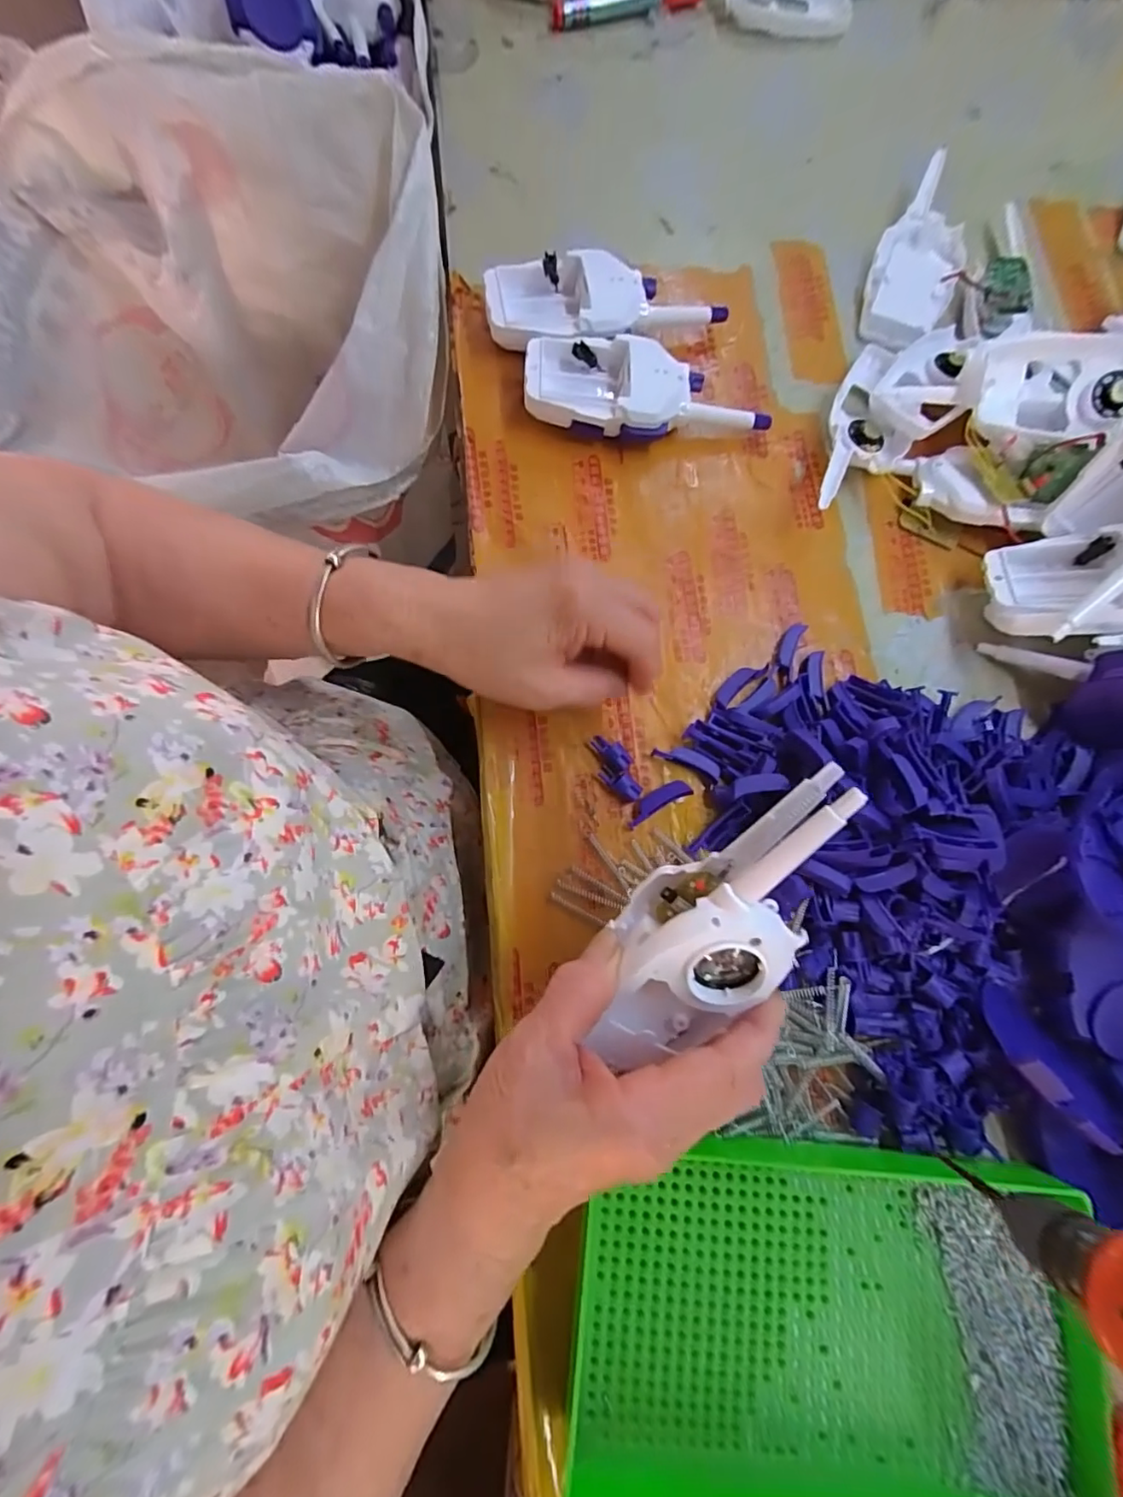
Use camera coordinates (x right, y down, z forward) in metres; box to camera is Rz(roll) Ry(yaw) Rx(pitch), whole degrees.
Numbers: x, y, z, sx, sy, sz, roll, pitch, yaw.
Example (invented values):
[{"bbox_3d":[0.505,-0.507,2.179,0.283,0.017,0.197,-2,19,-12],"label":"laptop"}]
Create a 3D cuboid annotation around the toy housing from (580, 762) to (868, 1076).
[{"bbox_3d":[0.065,0.072,0.227,0.062,0.029,0.148,33,108,8],"label":"toy housing"}]

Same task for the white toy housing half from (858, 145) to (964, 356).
[{"bbox_3d":[0.272,-0.371,0.419,0.062,0.022,0.163,27,79,2],"label":"white toy housing half"}]

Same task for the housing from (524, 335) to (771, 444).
[{"bbox_3d":[0.060,-0.241,0.380,0.169,0.037,0.062,5,76,0],"label":"housing"}]

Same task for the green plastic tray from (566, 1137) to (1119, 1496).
[{"bbox_3d":[0.130,0.278,0.262,0.240,0.034,0.145,1,77,1],"label":"green plastic tray"}]

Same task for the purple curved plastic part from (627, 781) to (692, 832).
[{"bbox_3d":[0.057,0.032,0.332,0.042,0.009,0.013,-29,82,-8],"label":"purple curved plastic part"}]

